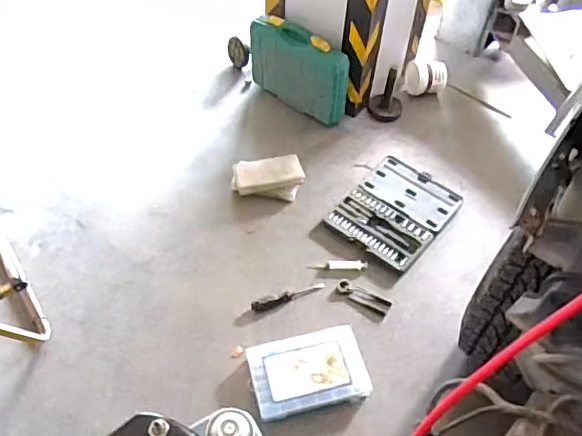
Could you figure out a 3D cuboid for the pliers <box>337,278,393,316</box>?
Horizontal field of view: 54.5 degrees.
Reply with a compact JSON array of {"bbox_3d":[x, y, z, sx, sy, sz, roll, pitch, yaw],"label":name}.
[{"bbox_3d":[0.201,0.218,1.567,0.153,0.023,0.052,23,55,15],"label":"pliers"}]

